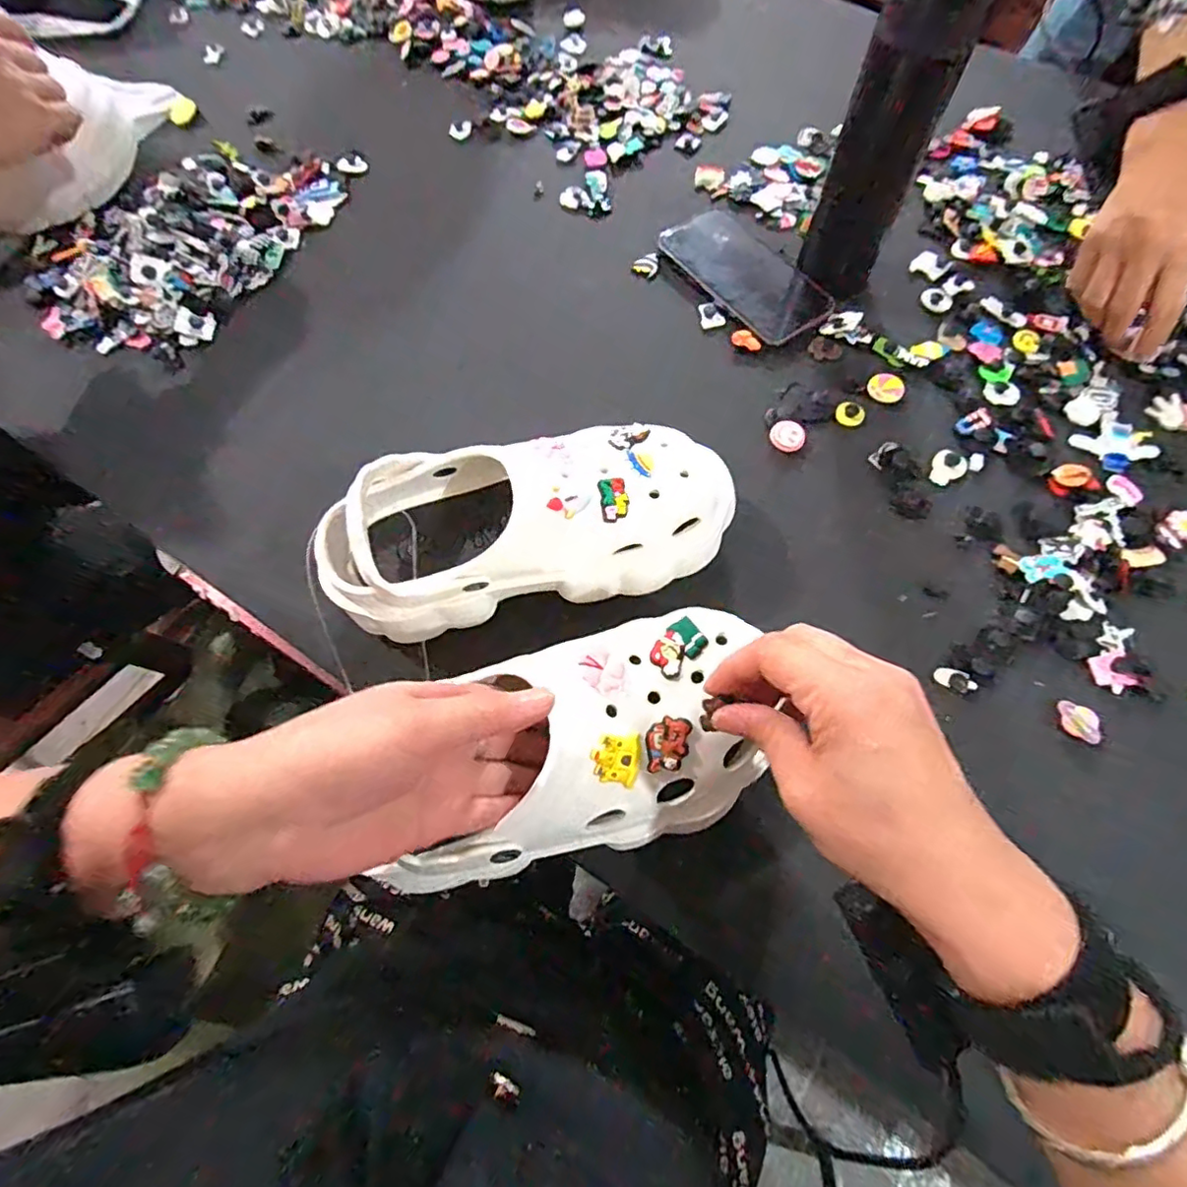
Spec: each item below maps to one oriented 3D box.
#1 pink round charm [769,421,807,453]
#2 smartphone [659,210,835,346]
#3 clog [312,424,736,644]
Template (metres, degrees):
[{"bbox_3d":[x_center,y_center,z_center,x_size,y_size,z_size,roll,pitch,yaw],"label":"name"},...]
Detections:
[{"bbox_3d":[0.153,-0.124,0.477,0.026,0.006,0.027,0,67,0],"label":"pink round charm"},{"bbox_3d":[0.137,-0.290,0.547,0.081,0.006,0.161,-33,71,-13],"label":"smartphone"},{"bbox_3d":[-0.039,-0.045,0.396,0.266,0.095,0.096,-11,67,-5],"label":"clog"}]

